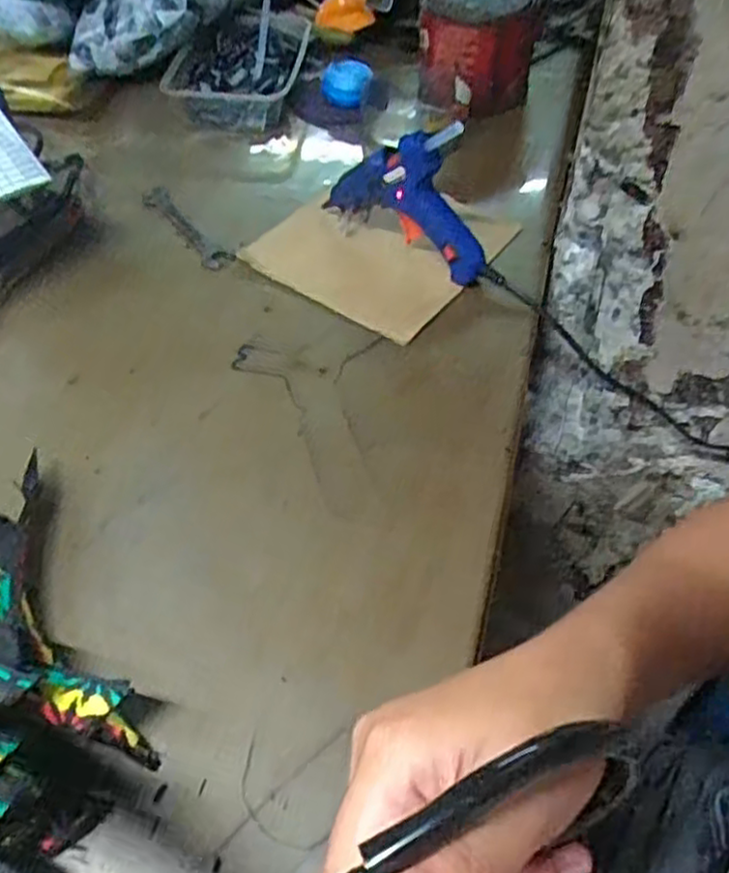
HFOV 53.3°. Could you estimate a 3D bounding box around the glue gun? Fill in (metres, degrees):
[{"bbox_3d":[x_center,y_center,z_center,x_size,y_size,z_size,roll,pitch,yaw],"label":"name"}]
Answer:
[{"bbox_3d":[0.031,-0.170,0.506,0.132,0.113,0.025,34,59,25],"label":"glue gun"}]

